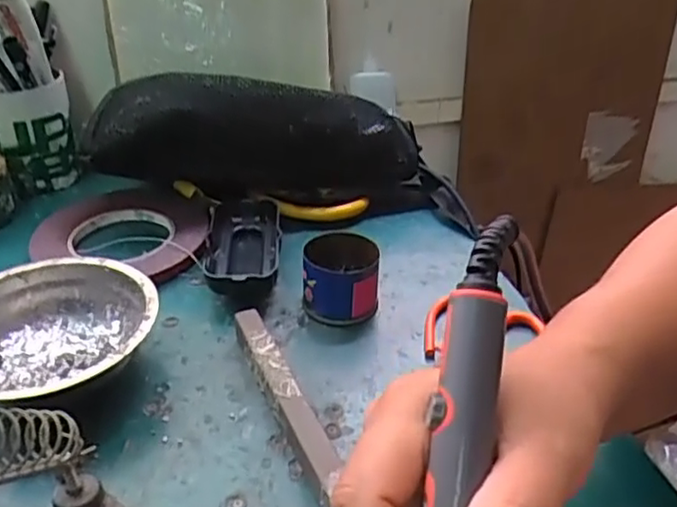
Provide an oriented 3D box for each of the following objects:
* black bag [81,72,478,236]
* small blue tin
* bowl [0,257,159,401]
[{"bbox_3d":[-0.050,-0.089,0.545,0.306,0.108,0.079,3,32,2],"label":"black bag"},{"bbox_3d":[0.002,0.019,0.454,0.051,0.046,0.052,1,32,-1],"label":"small blue tin"},{"bbox_3d":[-0.175,0.054,0.396,0.124,0.042,0.120,1,32,-1],"label":"bowl"}]

